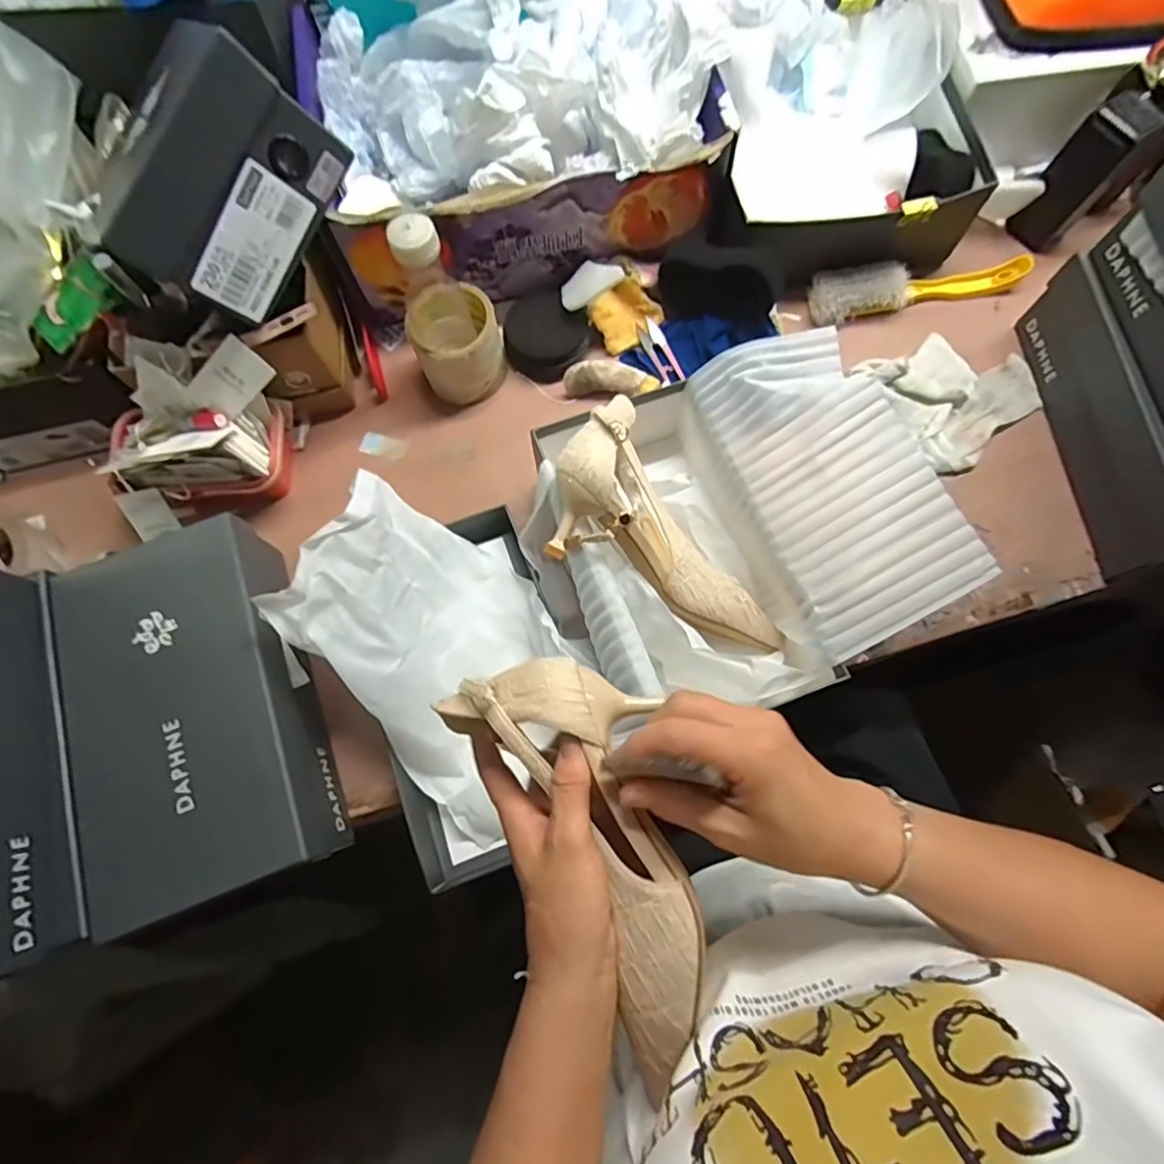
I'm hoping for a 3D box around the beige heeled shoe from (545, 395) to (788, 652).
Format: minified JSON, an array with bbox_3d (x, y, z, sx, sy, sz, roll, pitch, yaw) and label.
[{"bbox_3d":[0.069,-0.020,0.495,0.123,0.060,0.245,-44,96,-10],"label":"beige heeled shoe"}]

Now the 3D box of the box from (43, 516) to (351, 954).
[{"bbox_3d":[-0.320,0.106,0.496,0.168,0.077,0.295,-20,74,-4],"label":"box"}]

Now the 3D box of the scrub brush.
[{"bbox_3d":[0.370,-0.320,0.646,0.238,0.039,0.053,-4,74,1],"label":"scrub brush"}]

